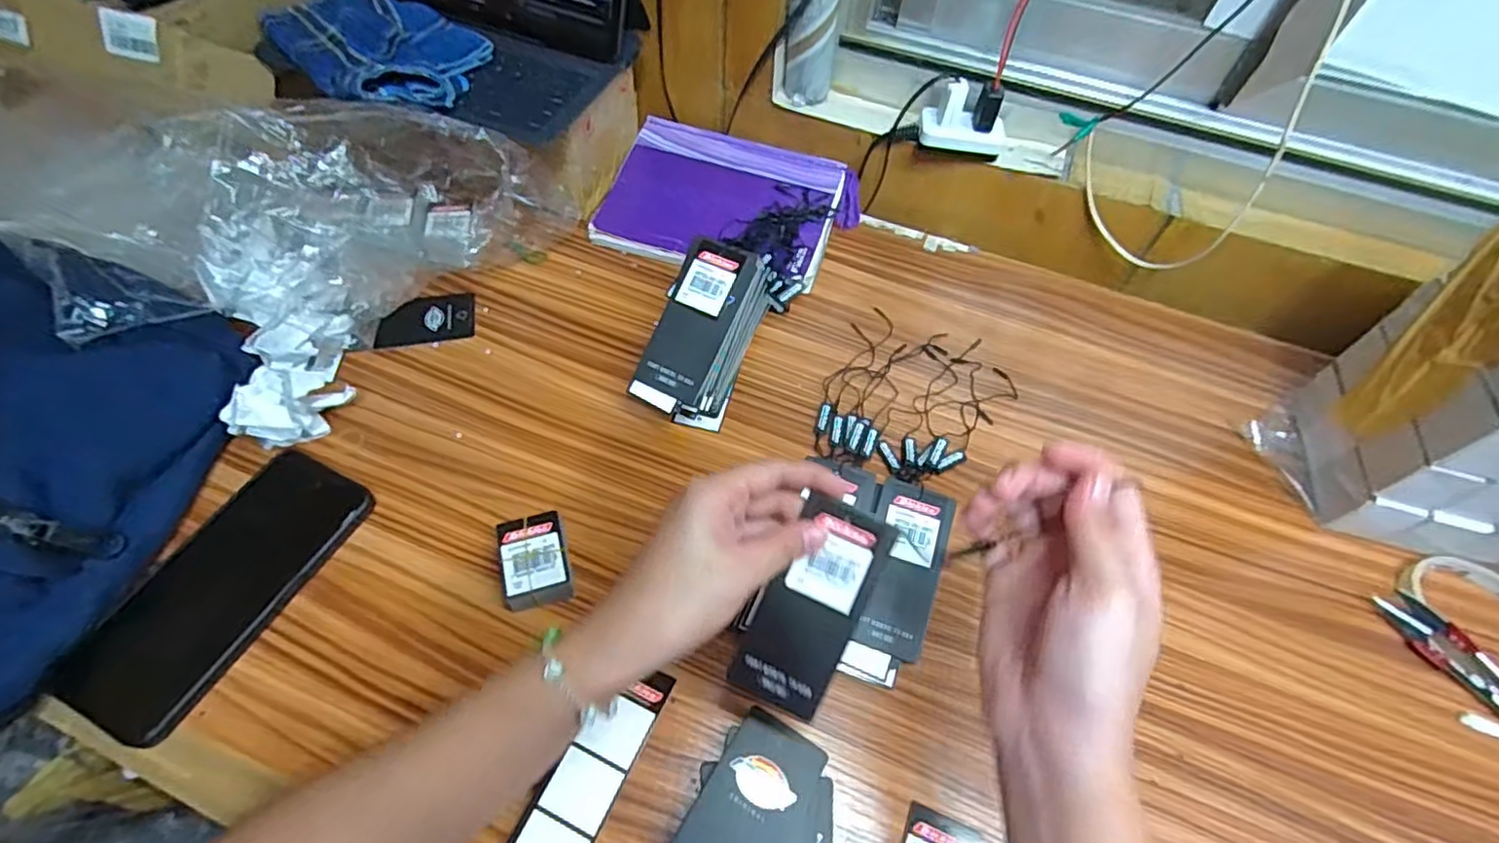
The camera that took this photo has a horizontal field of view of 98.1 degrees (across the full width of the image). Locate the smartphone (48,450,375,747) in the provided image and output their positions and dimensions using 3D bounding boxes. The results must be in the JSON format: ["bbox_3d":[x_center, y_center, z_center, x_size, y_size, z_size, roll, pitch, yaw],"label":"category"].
[{"bbox_3d":[-0.314,0.097,0.391,0.079,0.015,0.169,22,58,10],"label":"smartphone"}]

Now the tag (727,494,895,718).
[{"bbox_3d":[0.031,0.093,0.328,0.047,0.004,0.104,25,91,9],"label":"tag"}]

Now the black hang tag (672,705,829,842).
[{"bbox_3d":[-0.005,0.209,0.335,0.049,0.006,0.108,28,59,17],"label":"black hang tag"}]

